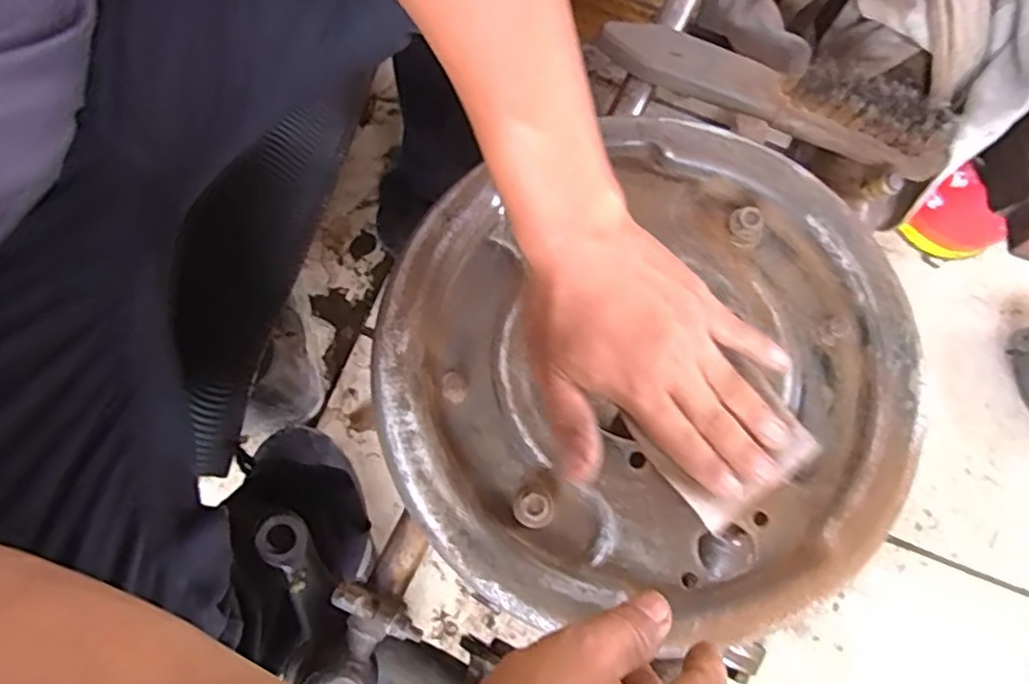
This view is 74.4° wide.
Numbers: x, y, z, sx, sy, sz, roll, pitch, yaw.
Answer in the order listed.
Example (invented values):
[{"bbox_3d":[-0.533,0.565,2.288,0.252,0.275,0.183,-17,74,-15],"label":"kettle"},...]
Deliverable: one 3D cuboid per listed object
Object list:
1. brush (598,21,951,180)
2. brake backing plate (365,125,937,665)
[{"bbox_3d":[0.170,-0.162,0.439,0.230,0.051,0.032,19,77,0],"label":"brush"},{"bbox_3d":[0.072,0.011,0.381,0.286,0.028,0.289,0,76,-1],"label":"brake backing plate"}]

